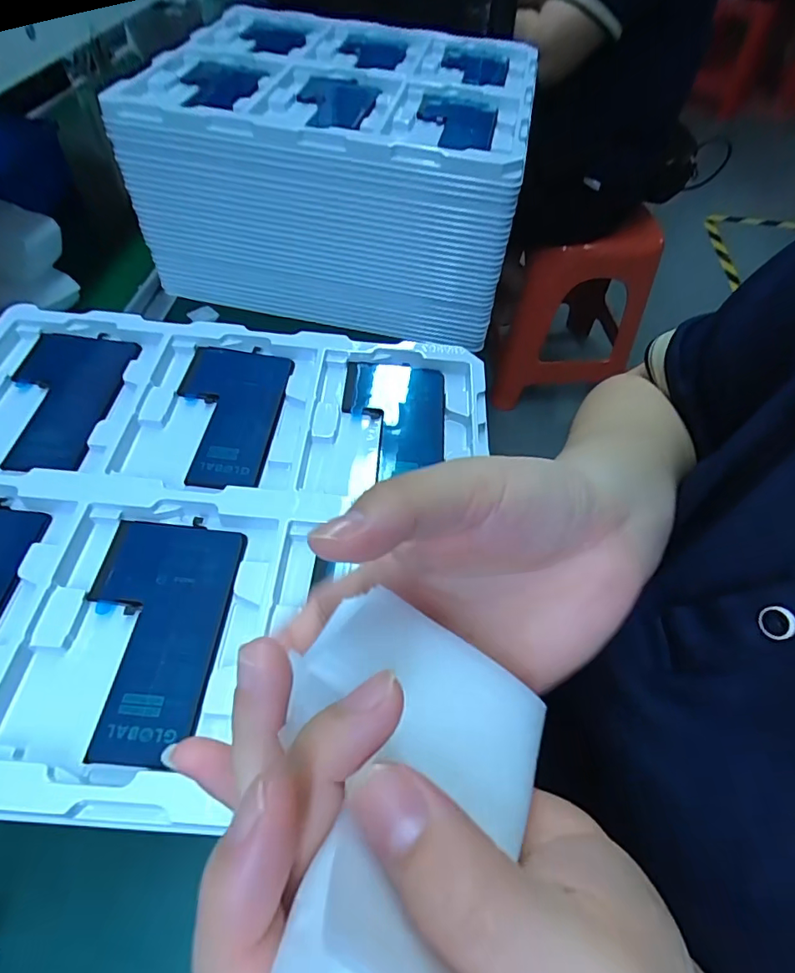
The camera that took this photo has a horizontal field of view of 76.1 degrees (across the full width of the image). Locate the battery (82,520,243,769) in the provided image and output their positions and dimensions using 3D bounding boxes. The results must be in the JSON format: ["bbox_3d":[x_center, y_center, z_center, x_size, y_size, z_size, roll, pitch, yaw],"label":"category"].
[{"bbox_3d":[-0.114,0.064,0.233,0.064,0.004,0.108,4,55,-1],"label":"battery"}]

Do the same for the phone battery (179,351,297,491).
[{"bbox_3d":[-0.106,-0.047,0.313,0.065,0.006,0.110,4,55,-1],"label":"phone battery"}]

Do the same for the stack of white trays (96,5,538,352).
[{"bbox_3d":[-0.046,-0.332,0.521,0.326,0.160,0.307,11,55,4],"label":"stack of white trays"}]

